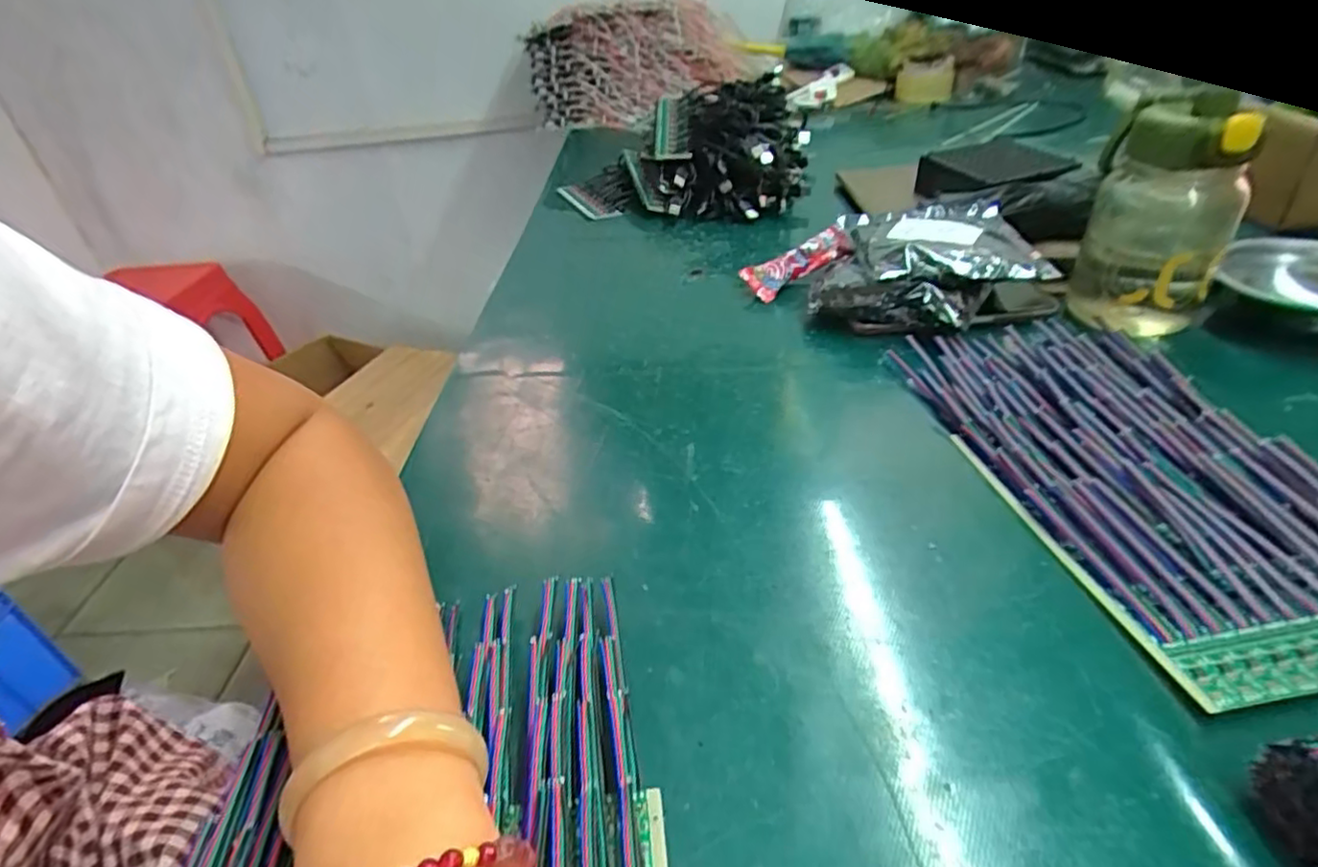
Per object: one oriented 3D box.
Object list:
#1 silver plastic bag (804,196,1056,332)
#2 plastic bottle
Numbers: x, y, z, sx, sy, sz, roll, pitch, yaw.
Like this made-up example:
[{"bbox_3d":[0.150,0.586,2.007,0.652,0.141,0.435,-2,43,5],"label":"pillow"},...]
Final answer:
[{"bbox_3d":[0.233,-0.150,0.563,0.174,0.049,0.206,10,39,19],"label":"silver plastic bag"},{"bbox_3d":[0.366,-0.160,0.470,0.079,0.142,0.071,6,38,15],"label":"plastic bottle"}]

